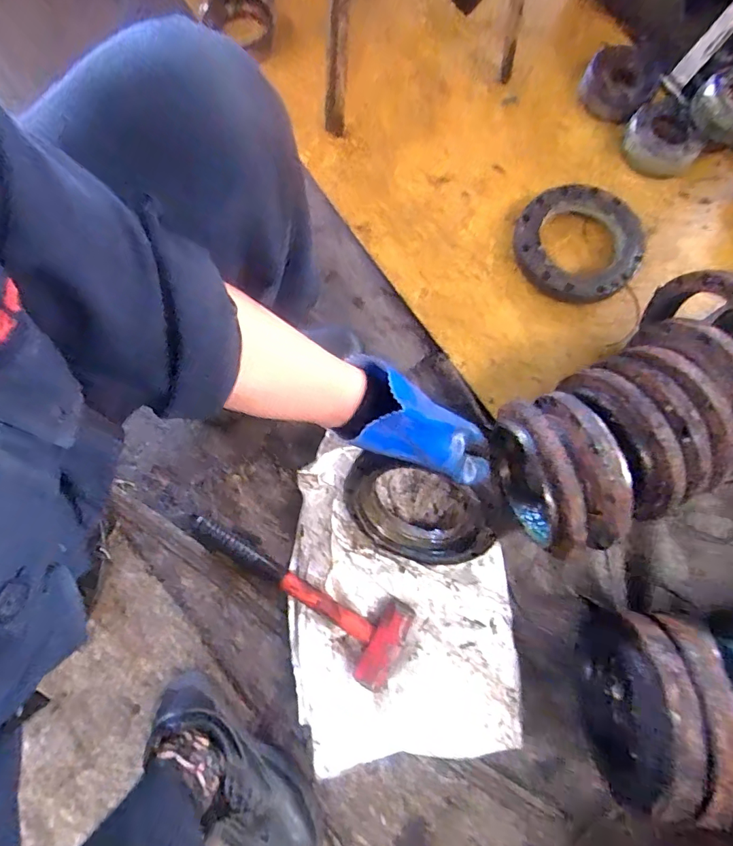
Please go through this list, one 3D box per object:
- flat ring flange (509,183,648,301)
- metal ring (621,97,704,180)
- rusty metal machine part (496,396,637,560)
[{"bbox_3d":[0.341,-0.290,0.731,0.188,0.048,0.192,0,77,-1],"label":"flat ring flange"},{"bbox_3d":[0.511,-0.488,0.784,0.126,0.042,0.126,0,77,-1],"label":"metal ring"},{"bbox_3d":[0.235,0.067,0.577,0.095,0.191,0.193,-21,78,-6],"label":"rusty metal machine part"}]

